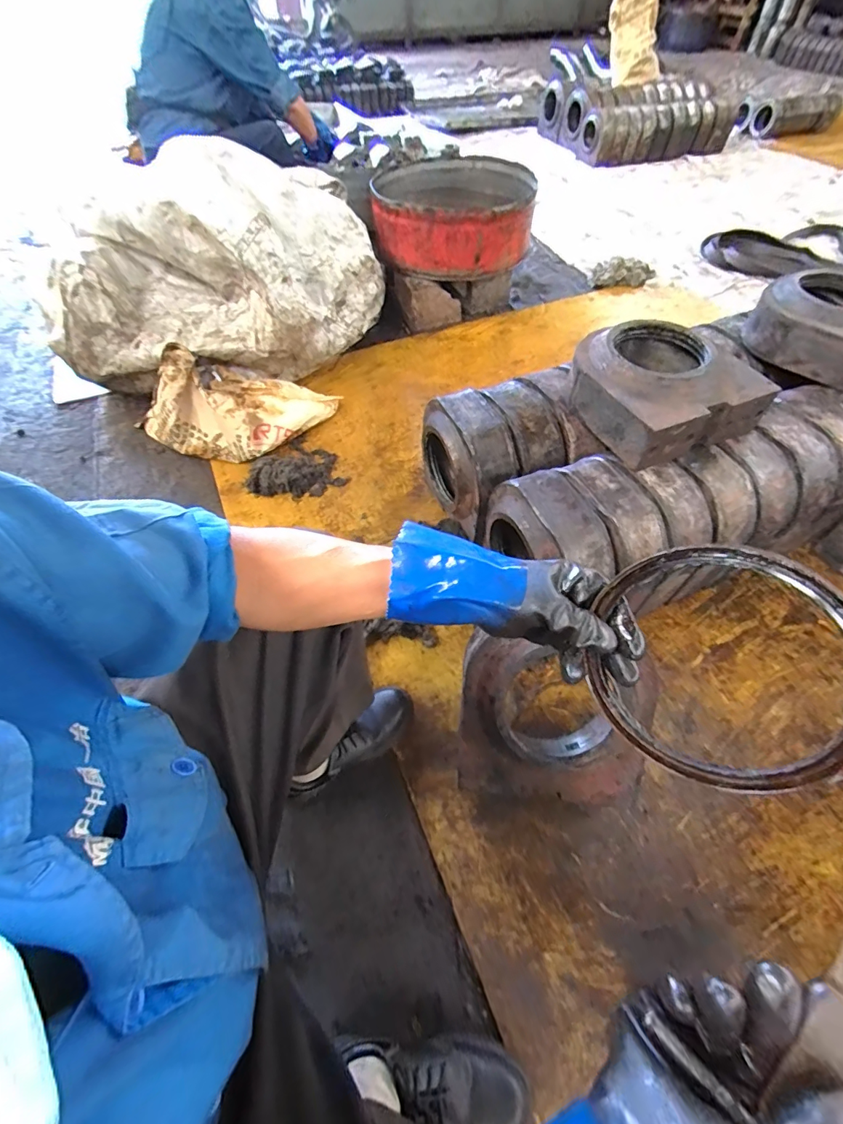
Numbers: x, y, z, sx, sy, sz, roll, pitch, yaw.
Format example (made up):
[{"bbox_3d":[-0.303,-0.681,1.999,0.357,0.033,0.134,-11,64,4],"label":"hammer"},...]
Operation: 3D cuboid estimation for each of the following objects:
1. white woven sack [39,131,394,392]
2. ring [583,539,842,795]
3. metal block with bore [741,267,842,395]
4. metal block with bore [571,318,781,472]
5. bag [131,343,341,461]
[{"bbox_3d":[-0.594,-0.863,1.321,0.915,0.475,0.596,-2,54,-1],"label":"white woven sack"},{"bbox_3d":[0.229,0.085,0.360,0.009,0.196,0.195,-16,73,-51],"label":"ring"},{"bbox_3d":[0.895,-0.519,0.990,0.248,0.119,0.299,-39,63,-24],"label":"metal block with bore"},{"bbox_3d":[0.459,-0.340,0.870,0.292,0.109,0.275,-18,56,-12],"label":"metal block with bore"},{"bbox_3d":[-0.531,-0.490,1.279,0.386,0.250,0.416,28,59,19],"label":"bag"}]

